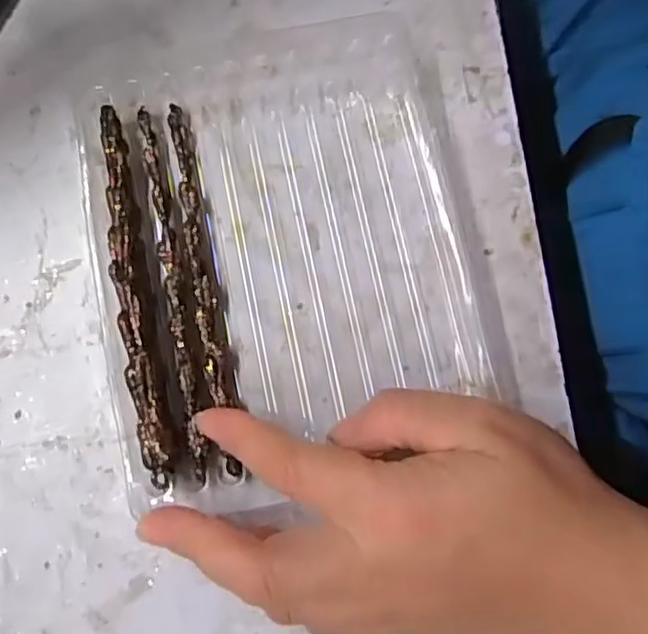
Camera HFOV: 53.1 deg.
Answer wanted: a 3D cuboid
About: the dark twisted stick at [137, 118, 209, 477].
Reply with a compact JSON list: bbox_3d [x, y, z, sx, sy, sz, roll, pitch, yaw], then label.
[{"bbox_3d":[-0.059,-0.013,0.256,0.009,0.005,0.152,-11,77,-4],"label":"dark twisted stick"}]

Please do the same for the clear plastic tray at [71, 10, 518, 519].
[{"bbox_3d":[-0.015,-0.034,0.264,0.153,0.022,0.187,-13,78,-5],"label":"clear plastic tray"}]

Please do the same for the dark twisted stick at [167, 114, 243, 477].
[{"bbox_3d":[-0.048,-0.015,0.261,0.009,0.012,0.153,-11,77,-4],"label":"dark twisted stick"}]

